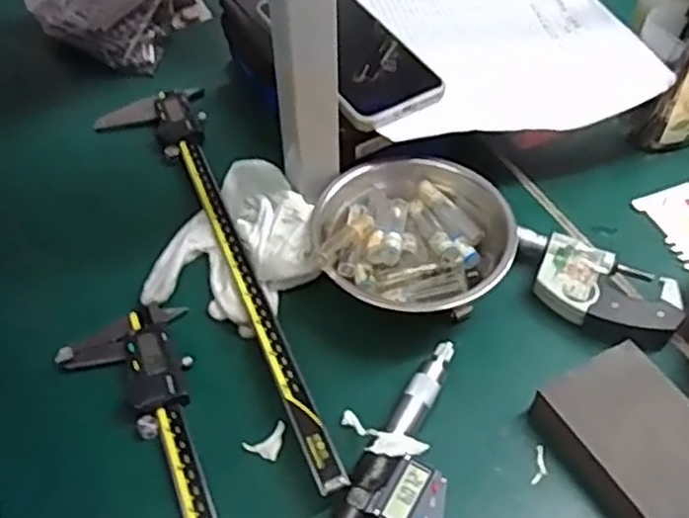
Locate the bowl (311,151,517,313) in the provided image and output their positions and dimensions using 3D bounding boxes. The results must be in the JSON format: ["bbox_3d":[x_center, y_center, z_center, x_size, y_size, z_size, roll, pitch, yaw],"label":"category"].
[{"bbox_3d":[0.046,-0.016,0.475,0.125,0.059,0.114,0,50,0],"label":"bowl"}]

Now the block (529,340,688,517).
[{"bbox_3d":[0.159,0.100,0.391,0.066,0.037,0.096,-22,53,-17],"label":"block"}]

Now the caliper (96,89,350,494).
[{"bbox_3d":[-0.096,-0.004,0.492,0.079,0.021,0.380,-17,52,-14],"label":"caliper"}]

